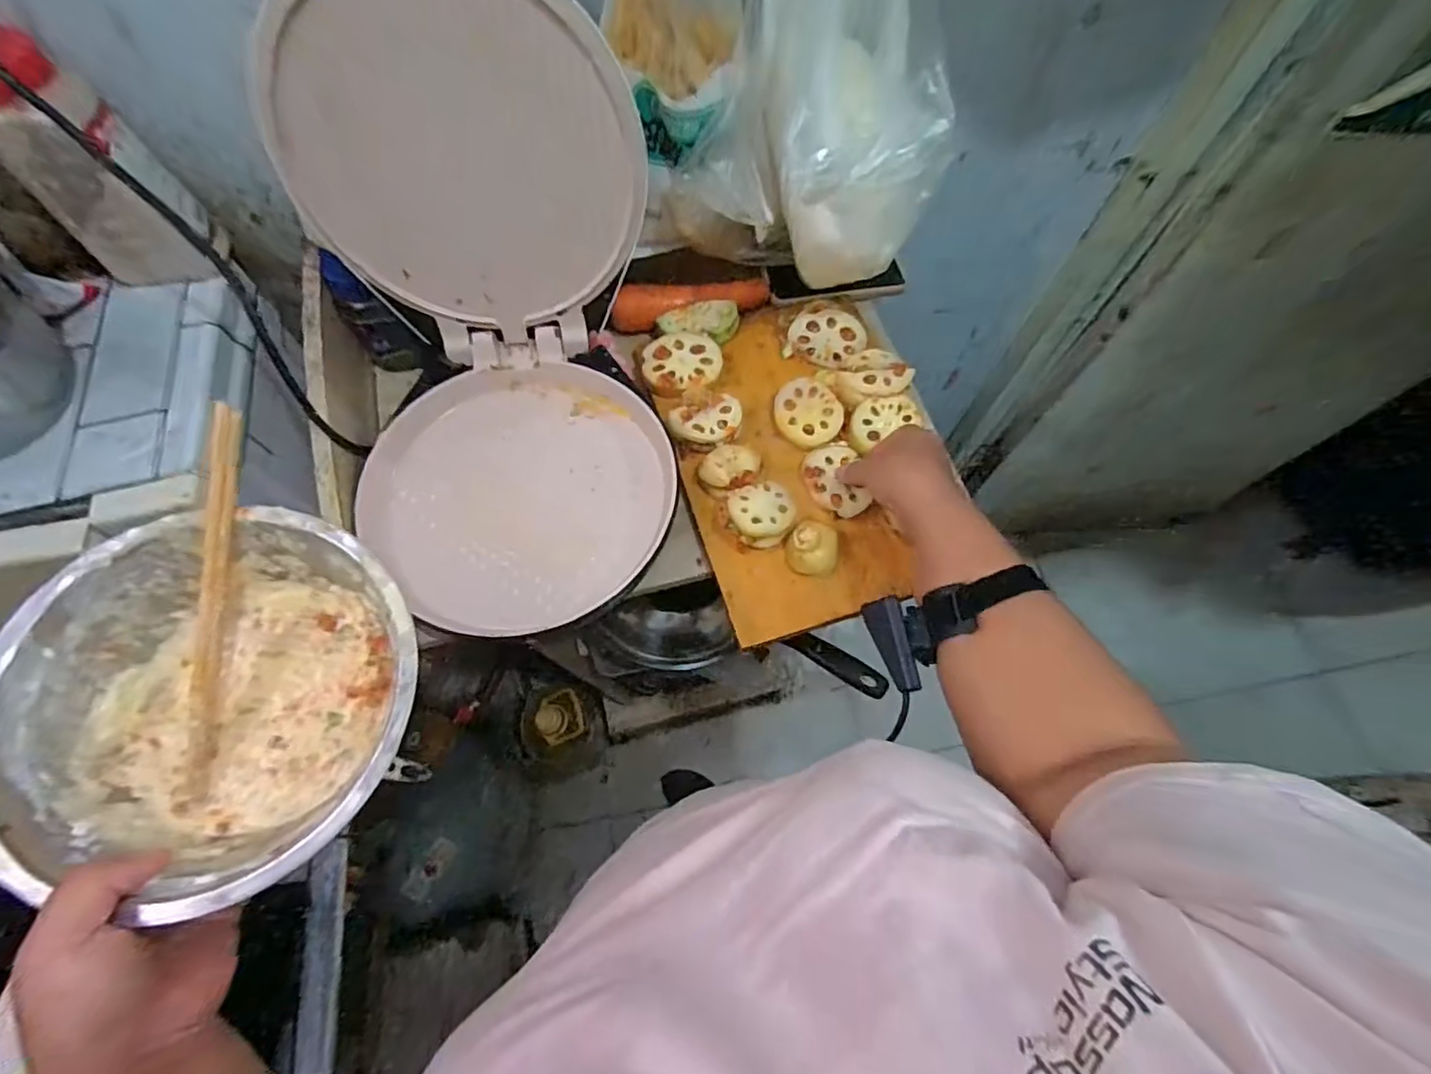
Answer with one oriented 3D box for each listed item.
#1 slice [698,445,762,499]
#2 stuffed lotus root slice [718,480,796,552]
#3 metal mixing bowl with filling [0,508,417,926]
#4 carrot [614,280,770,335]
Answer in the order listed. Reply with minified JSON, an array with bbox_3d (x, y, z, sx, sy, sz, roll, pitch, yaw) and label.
[{"bbox_3d":[0.013,-0.063,0.576,0.056,0.036,0.047,-34,70,-17],"label":"slice"},{"bbox_3d":[0.039,-0.019,0.560,0.060,0.035,0.067,29,67,12],"label":"stuffed lotus root slice"},{"bbox_3d":[-0.272,0.091,0.343,0.194,0.082,0.195,1,64,-1],"label":"metal mixing bowl with filling"},{"bbox_3d":[-0.027,-0.267,0.671,0.180,0.034,0.040,-14,65,-9],"label":"carrot"}]

